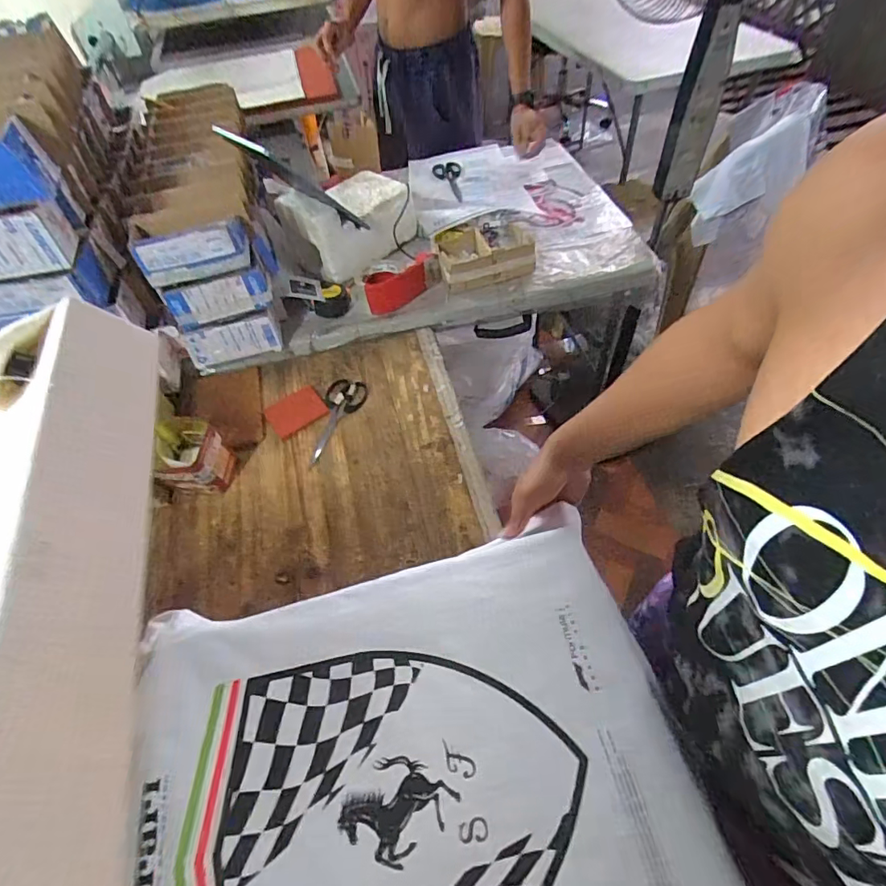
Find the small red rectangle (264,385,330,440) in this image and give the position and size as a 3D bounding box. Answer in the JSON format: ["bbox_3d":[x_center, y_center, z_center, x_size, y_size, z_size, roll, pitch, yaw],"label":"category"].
[{"bbox_3d":[-0.249,-0.055,0.852,0.093,0.010,0.080,-33,57,-18],"label":"small red rectangle"}]

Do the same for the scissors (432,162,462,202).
[{"bbox_3d":[0.009,-0.638,1.239,0.074,0.018,0.179,-3,53,4],"label":"scissors"}]

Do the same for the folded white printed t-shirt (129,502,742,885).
[{"bbox_3d":[-0.022,0.302,0.423,0.459,0.023,0.419,-16,54,-6],"label":"folded white printed t-shirt"}]

